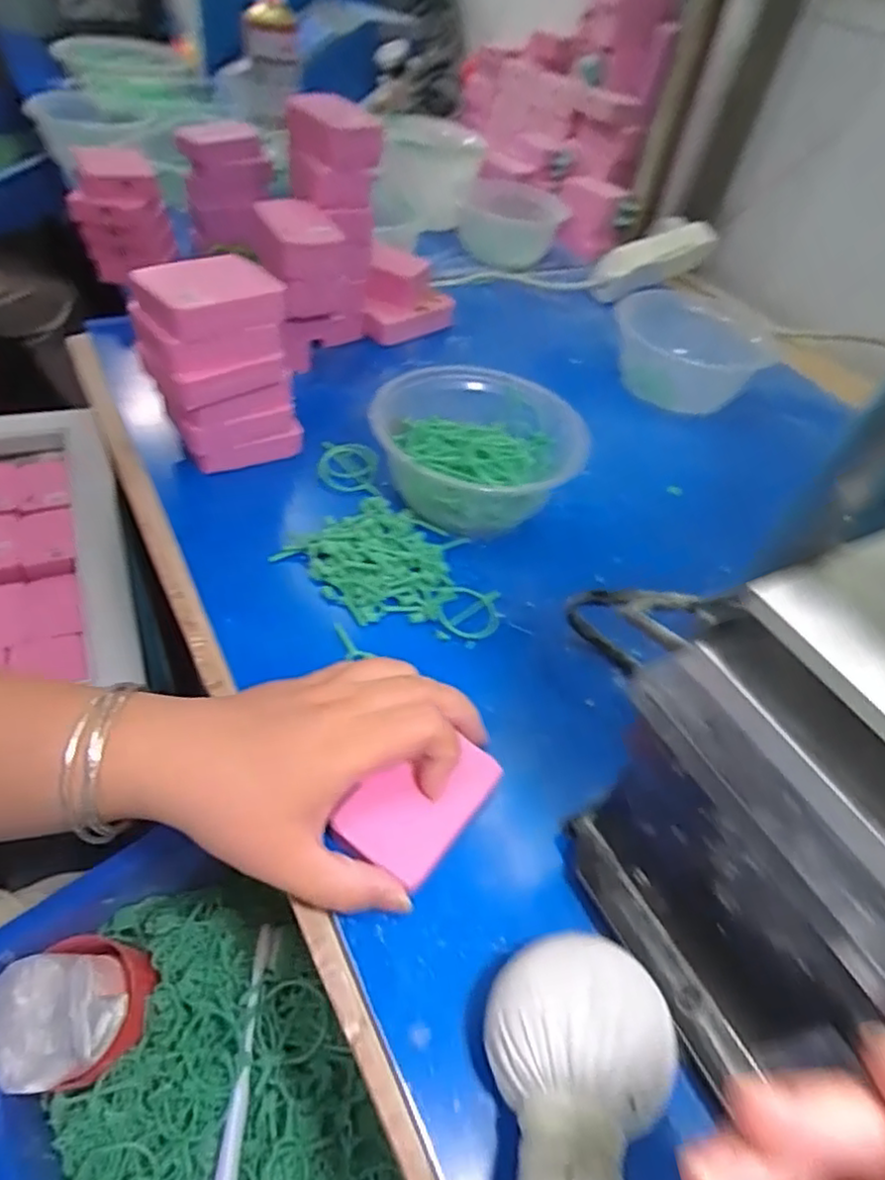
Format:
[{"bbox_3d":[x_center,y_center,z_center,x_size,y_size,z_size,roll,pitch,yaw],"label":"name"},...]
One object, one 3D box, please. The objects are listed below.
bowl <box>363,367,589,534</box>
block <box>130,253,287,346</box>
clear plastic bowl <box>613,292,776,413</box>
[{"bbox_3d":[0.025,-0.091,0.447,0.134,0.060,0.127,5,47,-6],"label":"bowl"},{"bbox_3d":[-0.137,-0.172,0.389,0.070,0.022,0.063,-28,58,-31],"label":"block"},{"bbox_3d":[0.217,-0.210,0.581,0.107,0.061,0.104,5,47,-6],"label":"clear plastic bowl"}]

